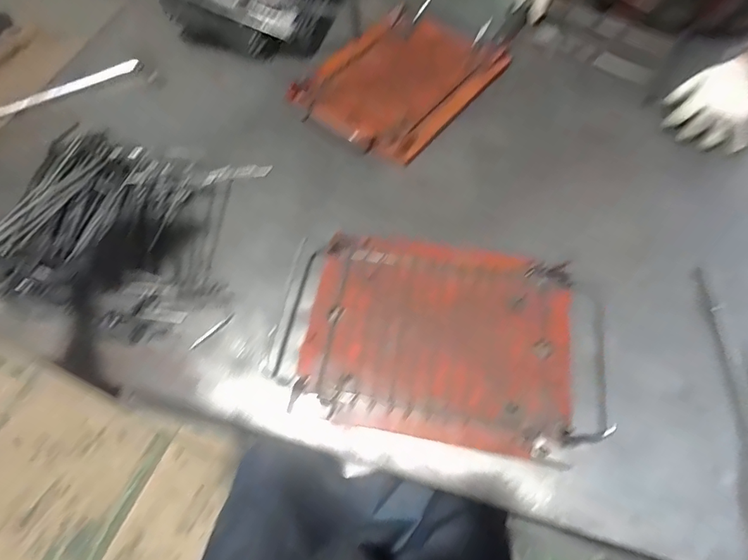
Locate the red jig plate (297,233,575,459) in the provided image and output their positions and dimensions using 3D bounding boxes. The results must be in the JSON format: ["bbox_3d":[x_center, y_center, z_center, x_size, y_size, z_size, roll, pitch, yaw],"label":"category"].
[{"bbox_3d":[0.074,0.065,0.541,0.296,0.032,0.232,8,61,6],"label":"red jig plate"}]

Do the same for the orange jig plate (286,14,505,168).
[{"bbox_3d":[0.044,-0.343,0.755,0.249,0.045,0.337,35,66,19],"label":"orange jig plate"}]

